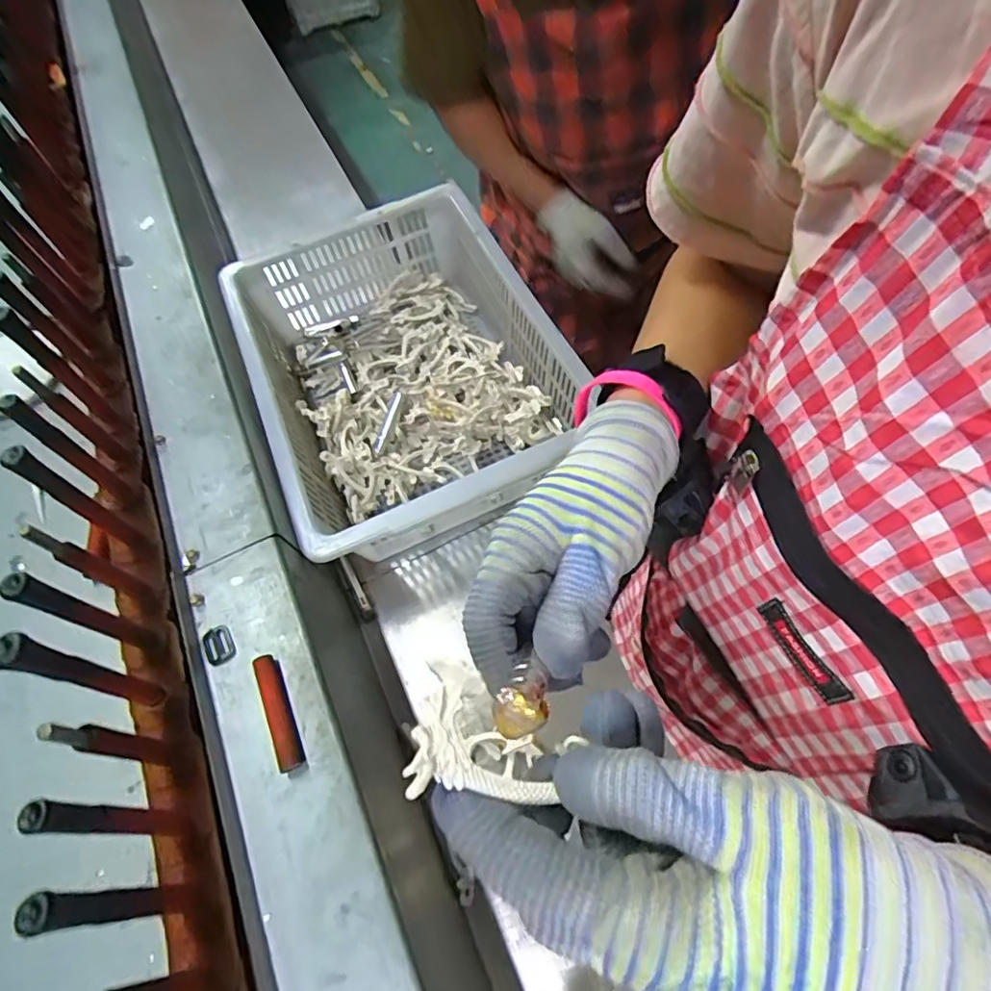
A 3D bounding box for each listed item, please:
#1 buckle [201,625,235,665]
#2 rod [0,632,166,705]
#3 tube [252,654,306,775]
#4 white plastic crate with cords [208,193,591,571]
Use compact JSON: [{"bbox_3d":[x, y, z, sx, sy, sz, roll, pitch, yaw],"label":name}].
[{"bbox_3d":[-0.240,0.128,0.500,0.024,0.004,0.034,-28,66,-12],"label":"buckle"},{"bbox_3d":[-0.275,0.123,0.395,0.022,0.150,0.020,0,63,1],"label":"rod"},{"bbox_3d":[-0.175,0.172,0.464,0.019,0.016,0.091,-22,65,-10],"label":"tube"},{"bbox_3d":[-0.118,-0.161,0.769,0.359,0.143,0.478,-22,65,-10],"label":"white plastic crate with cords"}]

